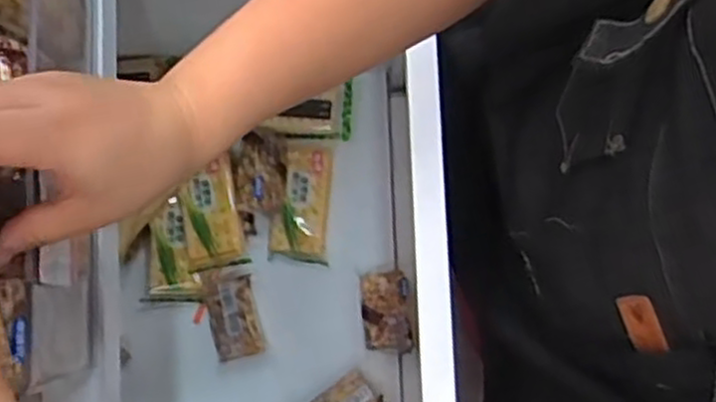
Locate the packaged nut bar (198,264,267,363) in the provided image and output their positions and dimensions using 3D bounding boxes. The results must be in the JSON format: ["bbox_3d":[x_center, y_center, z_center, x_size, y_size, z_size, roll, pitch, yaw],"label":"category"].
[{"bbox_3d":[-0.125,0.110,0.757,0.048,0.018,0.089,-13,79,-2],"label":"packaged nut bar"}]

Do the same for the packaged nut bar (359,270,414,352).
[{"bbox_3d":[0.028,0.109,0.754,0.047,0.009,0.078,-4,79,-1],"label":"packaged nut bar"}]

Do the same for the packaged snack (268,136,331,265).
[{"bbox_3d":[-0.058,-0.002,0.782,0.059,0.013,0.127,3,88,-18],"label":"packaged snack"}]

